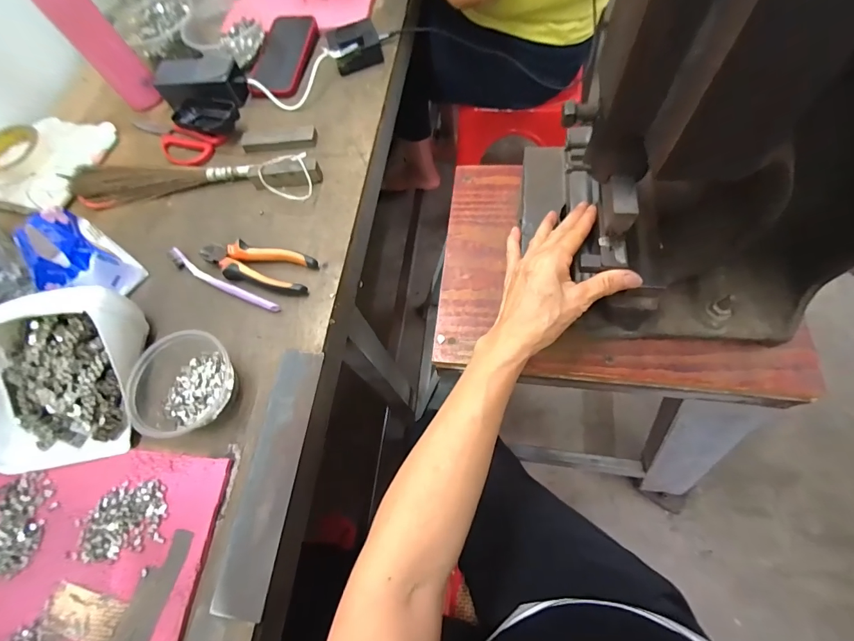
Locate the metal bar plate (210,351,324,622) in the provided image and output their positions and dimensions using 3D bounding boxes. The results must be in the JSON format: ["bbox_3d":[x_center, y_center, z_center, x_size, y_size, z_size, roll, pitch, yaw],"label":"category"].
[{"bbox_3d":[-0.157,0.150,0.393,0.051,0.011,0.246,3,68,13],"label":"metal bar plate"}]

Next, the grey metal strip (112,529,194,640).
[{"bbox_3d":[-0.253,0.253,0.350,0.034,0.008,0.118,12,69,13],"label":"grey metal strip"}]

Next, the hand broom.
[{"bbox_3d":[-0.335,-0.198,0.544,0.361,0.034,0.069,-2,67,7],"label":"hand broom"}]

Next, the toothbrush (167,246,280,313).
[{"bbox_3d":[-0.259,-0.049,0.485,0.180,0.011,0.018,26,73,18],"label":"toothbrush"}]

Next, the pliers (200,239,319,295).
[{"bbox_3d":[-0.214,-0.070,0.486,0.147,0.022,0.053,12,69,13],"label":"pliers"}]

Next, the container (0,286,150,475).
[{"bbox_3d":[-0.398,0.057,0.417,0.156,0.073,0.184,-10,66,4],"label":"container"}]

